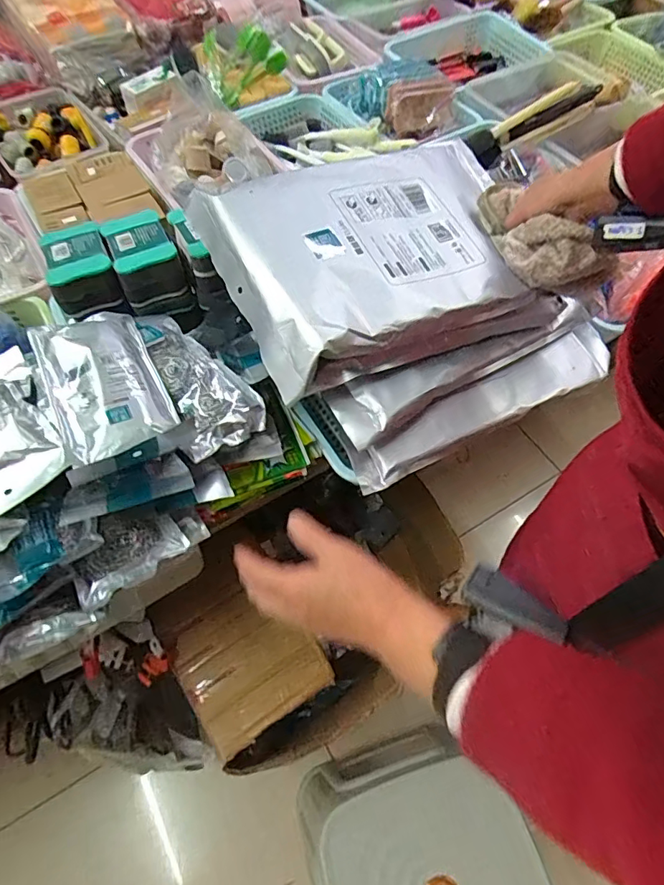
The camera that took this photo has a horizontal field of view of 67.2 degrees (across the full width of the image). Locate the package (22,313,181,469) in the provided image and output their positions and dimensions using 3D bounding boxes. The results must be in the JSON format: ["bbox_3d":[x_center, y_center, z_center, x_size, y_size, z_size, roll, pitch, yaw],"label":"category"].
[{"bbox_3d":[-0.241,-0.066,0.521,0.106,0.033,0.197,-25,63,-15],"label":"package"}]

